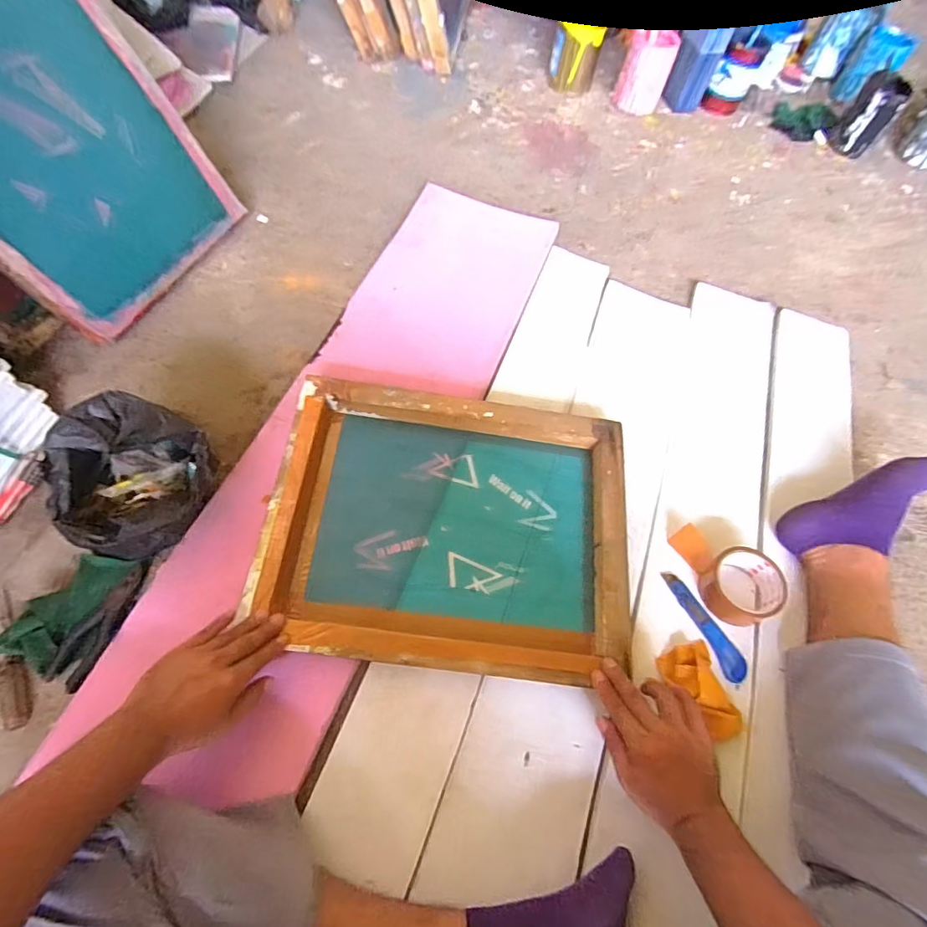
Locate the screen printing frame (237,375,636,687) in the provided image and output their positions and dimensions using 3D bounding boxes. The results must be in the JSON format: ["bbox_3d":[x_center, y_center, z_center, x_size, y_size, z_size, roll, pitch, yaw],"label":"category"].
[{"bbox_3d":[-0.013,0.078,0.656,0.459,0.059,0.358,7,66,0],"label":"screen printing frame"}]

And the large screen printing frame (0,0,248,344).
[{"bbox_3d":[-0.556,-0.450,0.673,0.023,0.460,0.352,15,63,28],"label":"large screen printing frame"}]

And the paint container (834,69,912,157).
[{"bbox_3d":[0.888,-0.761,1.084,0.087,0.136,0.090,28,68,9],"label":"paint container"}]

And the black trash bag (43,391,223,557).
[{"bbox_3d":[-0.392,0.027,0.601,0.148,0.141,0.168,17,66,5],"label":"black trash bag"}]

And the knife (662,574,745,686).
[{"bbox_3d":[0.312,0.209,0.645,0.032,0.017,0.148,-25,69,-13],"label":"knife"}]

